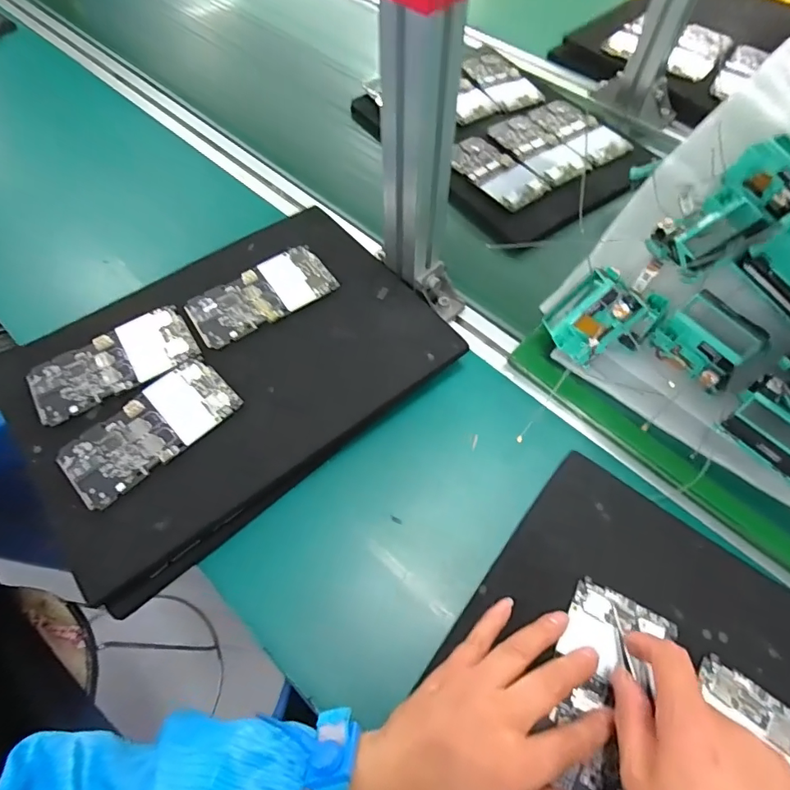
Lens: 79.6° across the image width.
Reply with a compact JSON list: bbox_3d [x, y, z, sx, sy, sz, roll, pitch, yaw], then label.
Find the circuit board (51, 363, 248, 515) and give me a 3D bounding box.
[{"bbox_3d":[-0.194,0.025,0.377,0.130,0.007,0.067,-41,68,-20],"label":"circuit board"}]

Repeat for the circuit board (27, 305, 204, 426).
[{"bbox_3d":[-0.239,-0.029,0.406,0.130,0.009,0.066,-29,65,-16],"label":"circuit board"}]

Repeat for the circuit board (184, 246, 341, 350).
[{"bbox_3d":[-0.124,-0.094,0.443,0.131,0.007,0.068,-34,66,-18],"label":"circuit board"}]

